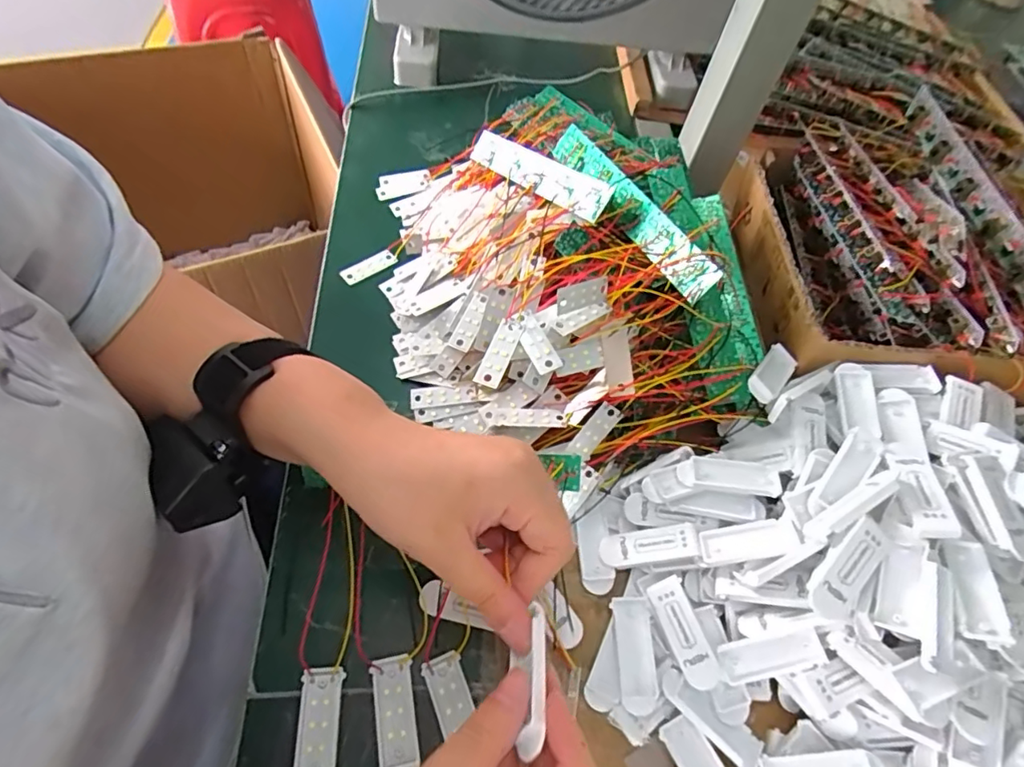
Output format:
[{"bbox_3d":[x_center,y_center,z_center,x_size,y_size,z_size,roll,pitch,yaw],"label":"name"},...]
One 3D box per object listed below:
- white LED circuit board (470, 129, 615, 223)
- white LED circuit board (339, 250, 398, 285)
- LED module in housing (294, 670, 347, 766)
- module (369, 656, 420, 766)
[{"bbox_3d":[0.015,-0.166,0.429,0.029,0.006,0.177,-55,46,11],"label":"white LED circuit board"},{"bbox_3d":[-0.117,-0.096,0.453,0.046,0.004,0.017,-32,66,-21],"label":"white LED circuit board"},{"bbox_3d":[-0.101,0.181,0.285,0.021,0.004,0.056,-2,59,-6],"label":"LED module in housing"},{"bbox_3d":[-0.062,0.177,0.292,0.019,0.004,0.054,-10,60,-11],"label":"module"}]

